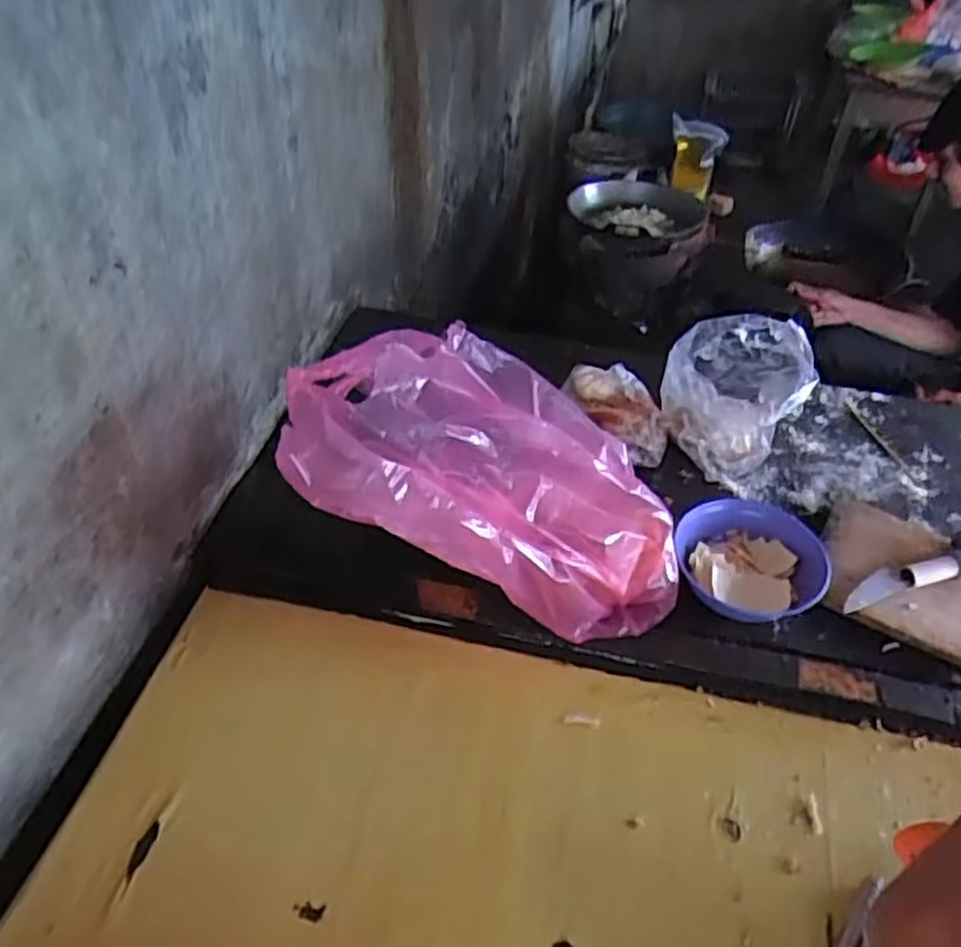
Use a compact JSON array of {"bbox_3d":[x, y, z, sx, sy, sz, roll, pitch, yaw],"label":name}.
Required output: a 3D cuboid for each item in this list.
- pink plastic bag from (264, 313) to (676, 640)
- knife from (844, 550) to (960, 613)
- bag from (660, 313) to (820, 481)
[{"bbox_3d":[0.029,-0.006,0.705,0.399,0.108,0.227,32,69,-25],"label":"pink plastic bag"},{"bbox_3d":[0.442,0.101,0.783,0.186,0.019,0.030,-12,43,-17],"label":"knife"},{"bbox_3d":[0.299,-0.097,0.924,0.147,0.147,0.135,31,48,28],"label":"bag"}]

